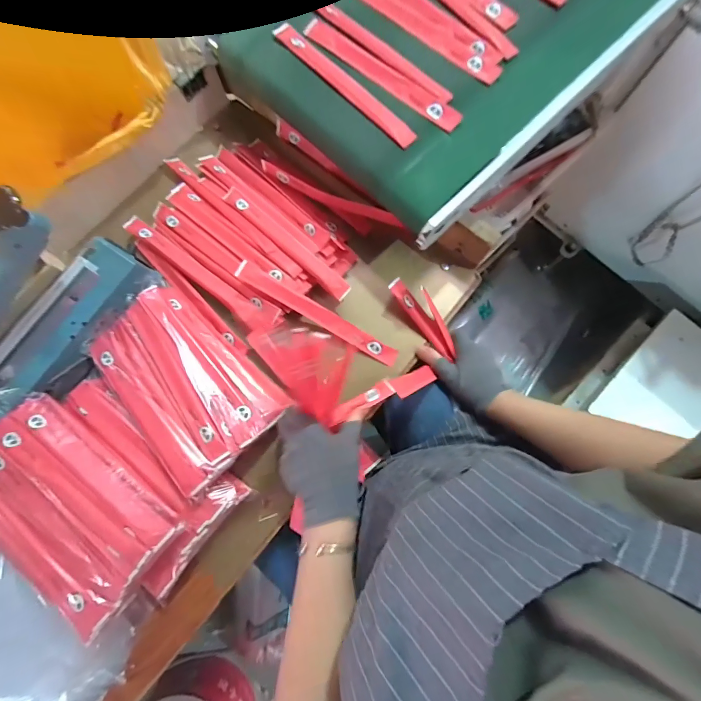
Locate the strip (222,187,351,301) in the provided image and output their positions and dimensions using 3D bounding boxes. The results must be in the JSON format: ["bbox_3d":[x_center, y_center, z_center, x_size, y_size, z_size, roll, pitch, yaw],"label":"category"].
[{"bbox_3d":[-0.093,-0.154,0.492,0.237,0.014,0.023,42,81,10],"label":"strip"}]

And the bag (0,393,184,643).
[{"bbox_3d":[-0.322,0.176,0.397,0.235,0.031,0.146,36,80,9],"label":"bag"}]

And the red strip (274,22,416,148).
[{"bbox_3d":[-0.009,-0.333,0.443,0.021,0.012,0.232,-44,80,-9],"label":"red strip"}]

